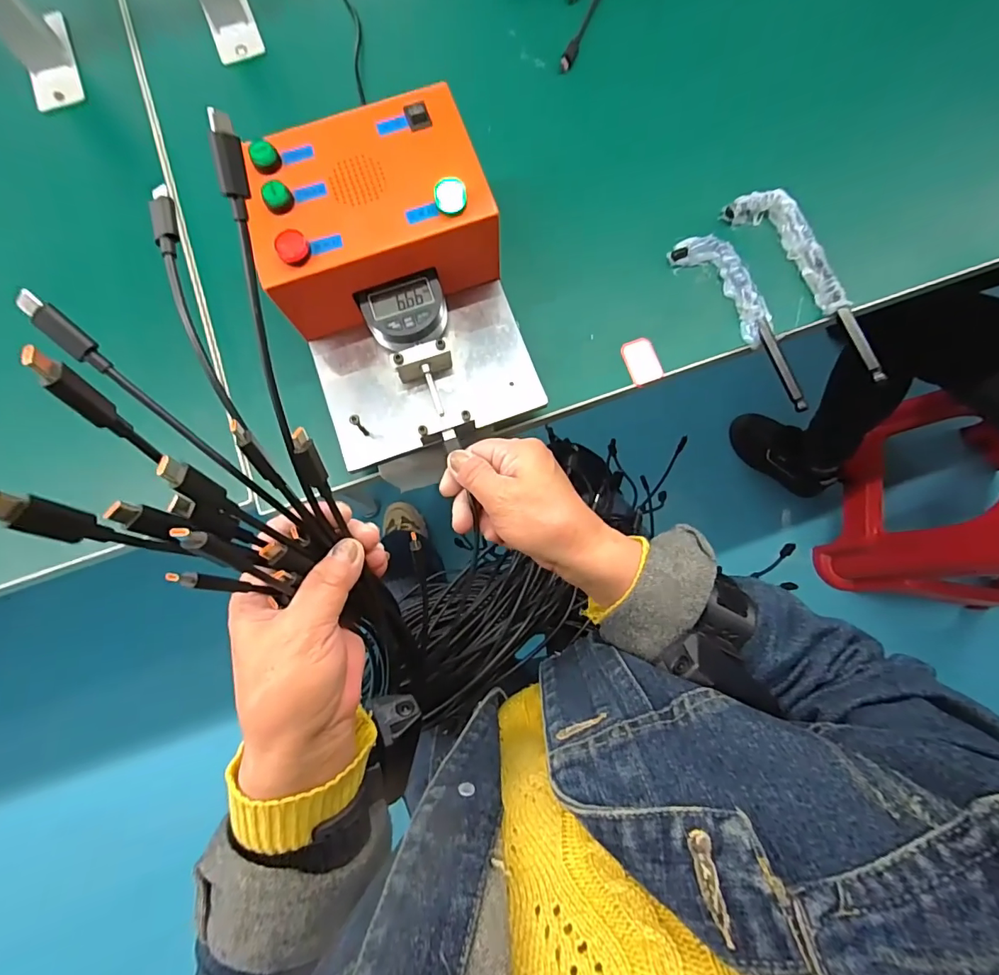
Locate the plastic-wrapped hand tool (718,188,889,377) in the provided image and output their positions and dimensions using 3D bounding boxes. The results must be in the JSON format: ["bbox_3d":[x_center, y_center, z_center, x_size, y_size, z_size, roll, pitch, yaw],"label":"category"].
[{"bbox_3d":[0.248,-0.164,0.366,0.041,0.021,0.176,-34,82,-4],"label":"plastic-wrapped hand tool"}]

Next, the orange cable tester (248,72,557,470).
[{"bbox_3d":[-0.070,-0.137,0.316,0.149,0.076,0.206,-21,82,-2],"label":"orange cable tester"}]

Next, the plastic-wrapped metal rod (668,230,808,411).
[{"bbox_3d":[0.195,-0.134,0.364,0.040,0.013,0.157,-34,82,-4],"label":"plastic-wrapped metal rod"}]

